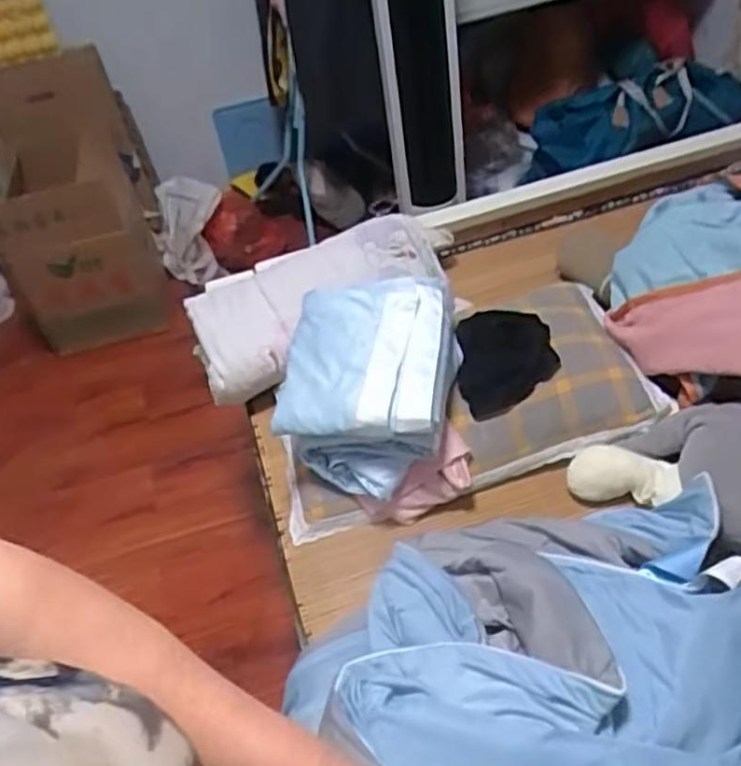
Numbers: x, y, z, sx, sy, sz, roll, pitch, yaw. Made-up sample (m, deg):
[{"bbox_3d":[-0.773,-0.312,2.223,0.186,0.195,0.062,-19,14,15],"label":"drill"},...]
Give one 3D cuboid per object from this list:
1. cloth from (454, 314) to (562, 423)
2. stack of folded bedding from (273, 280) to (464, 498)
[{"bbox_3d":[0.200,-0.037,1.103,0.145,0.018,0.171,-13,61,4],"label":"cloth"},{"bbox_3d":[-0.001,-0.010,1.051,0.227,0.132,0.299,4,58,14],"label":"stack of folded bedding"}]

